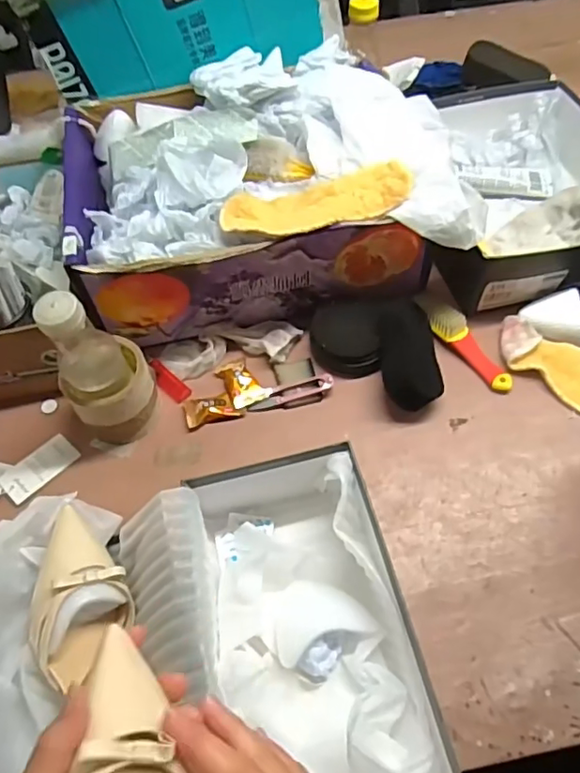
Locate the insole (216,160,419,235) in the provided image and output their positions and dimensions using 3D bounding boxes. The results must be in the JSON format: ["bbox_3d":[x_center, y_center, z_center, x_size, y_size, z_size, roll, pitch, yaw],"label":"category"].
[{"bbox_3d":[0.029,-0.192,0.609,0.195,0.023,0.066,-11,57,-4],"label":"insole"}]

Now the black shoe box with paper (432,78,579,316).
[{"bbox_3d":[0.290,-0.260,0.752,0.277,0.088,0.329,-8,57,-2],"label":"black shoe box with paper"}]

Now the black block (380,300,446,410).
[{"bbox_3d":[0.134,-0.033,0.651,0.063,0.055,0.124,-3,57,2],"label":"black block"}]

